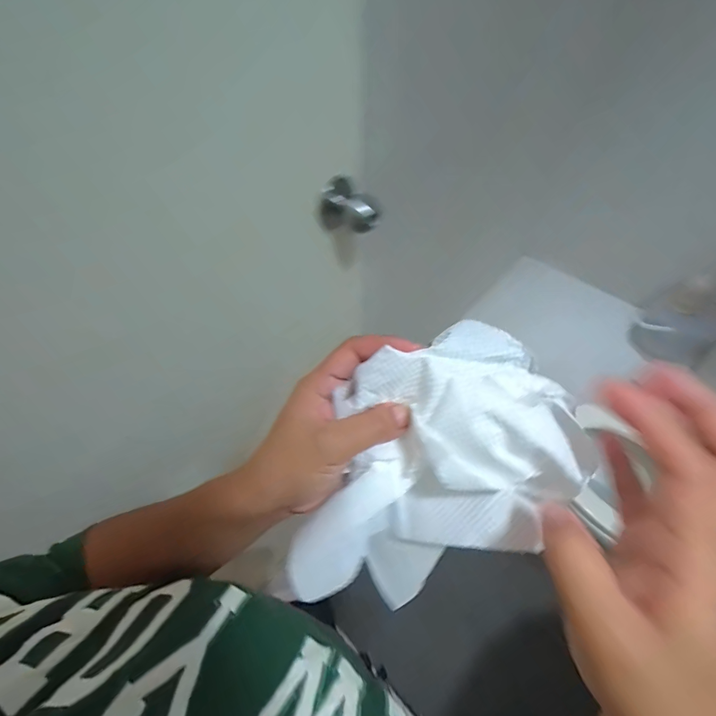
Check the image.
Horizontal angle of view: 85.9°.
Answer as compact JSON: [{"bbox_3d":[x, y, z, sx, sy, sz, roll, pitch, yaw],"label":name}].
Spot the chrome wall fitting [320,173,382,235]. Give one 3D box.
[{"bbox_3d":[-0.013,-0.208,0.537,0.057,0.068,0.073,-32,54,-19],"label":"chrome wall fitting"}]

